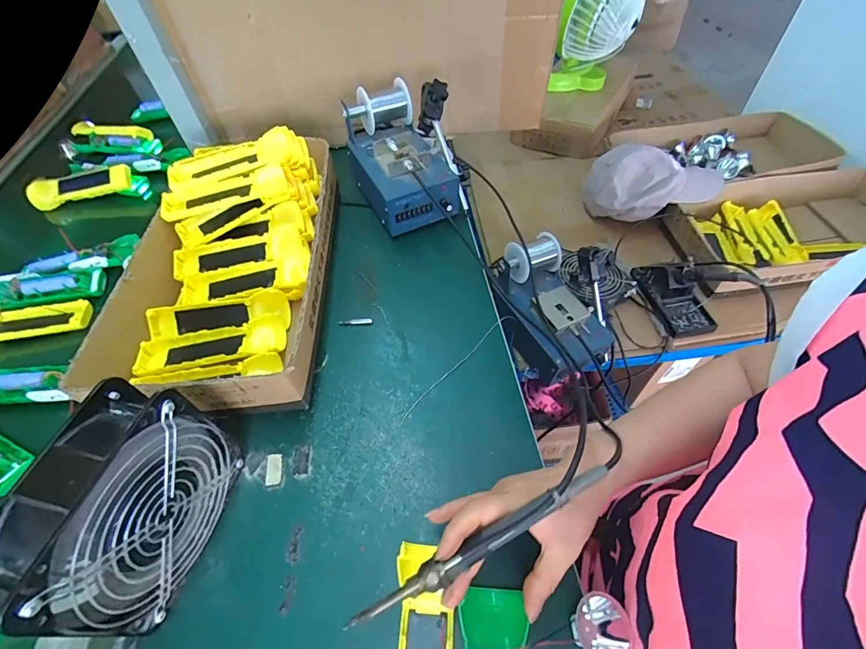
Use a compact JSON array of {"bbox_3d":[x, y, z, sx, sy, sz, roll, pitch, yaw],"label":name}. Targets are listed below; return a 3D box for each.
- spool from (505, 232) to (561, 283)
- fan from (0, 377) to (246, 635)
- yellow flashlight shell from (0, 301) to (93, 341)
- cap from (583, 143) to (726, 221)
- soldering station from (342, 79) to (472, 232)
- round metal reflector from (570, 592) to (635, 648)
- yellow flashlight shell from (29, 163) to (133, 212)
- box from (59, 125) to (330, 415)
[{"bbox_3d":[0.161,-0.112,0.658,0.086,0.053,0.057,-25,56,-17],"label":"spool"},{"bbox_3d":[-0.231,0.140,0.312,0.066,0.148,0.146,12,53,10],"label":"fan"},{"bbox_3d":[-0.545,-0.002,0.532,0.167,0.017,0.054,-10,53,-7],"label":"yellow flashlight shell"},{"bbox_3d":[0.469,-0.291,0.826,0.299,0.106,0.157,1,52,2],"label":"cap"},{"bbox_3d":[-0.042,-0.265,0.619,0.144,0.140,0.232,-21,55,-15],"label":"soldering station"},{"bbox_3d":[0.126,0.224,0.298,0.015,0.049,0.043,32,54,-10],"label":"round metal reflector"},{"bbox_3d":[-0.622,-0.249,0.714,0.174,0.042,0.056,-13,53,-9],"label":"yellow flashlight shell"},{"bbox_3d":[-0.251,-0.090,0.513,0.219,0.102,0.412,-4,52,-2],"label":"box"}]

